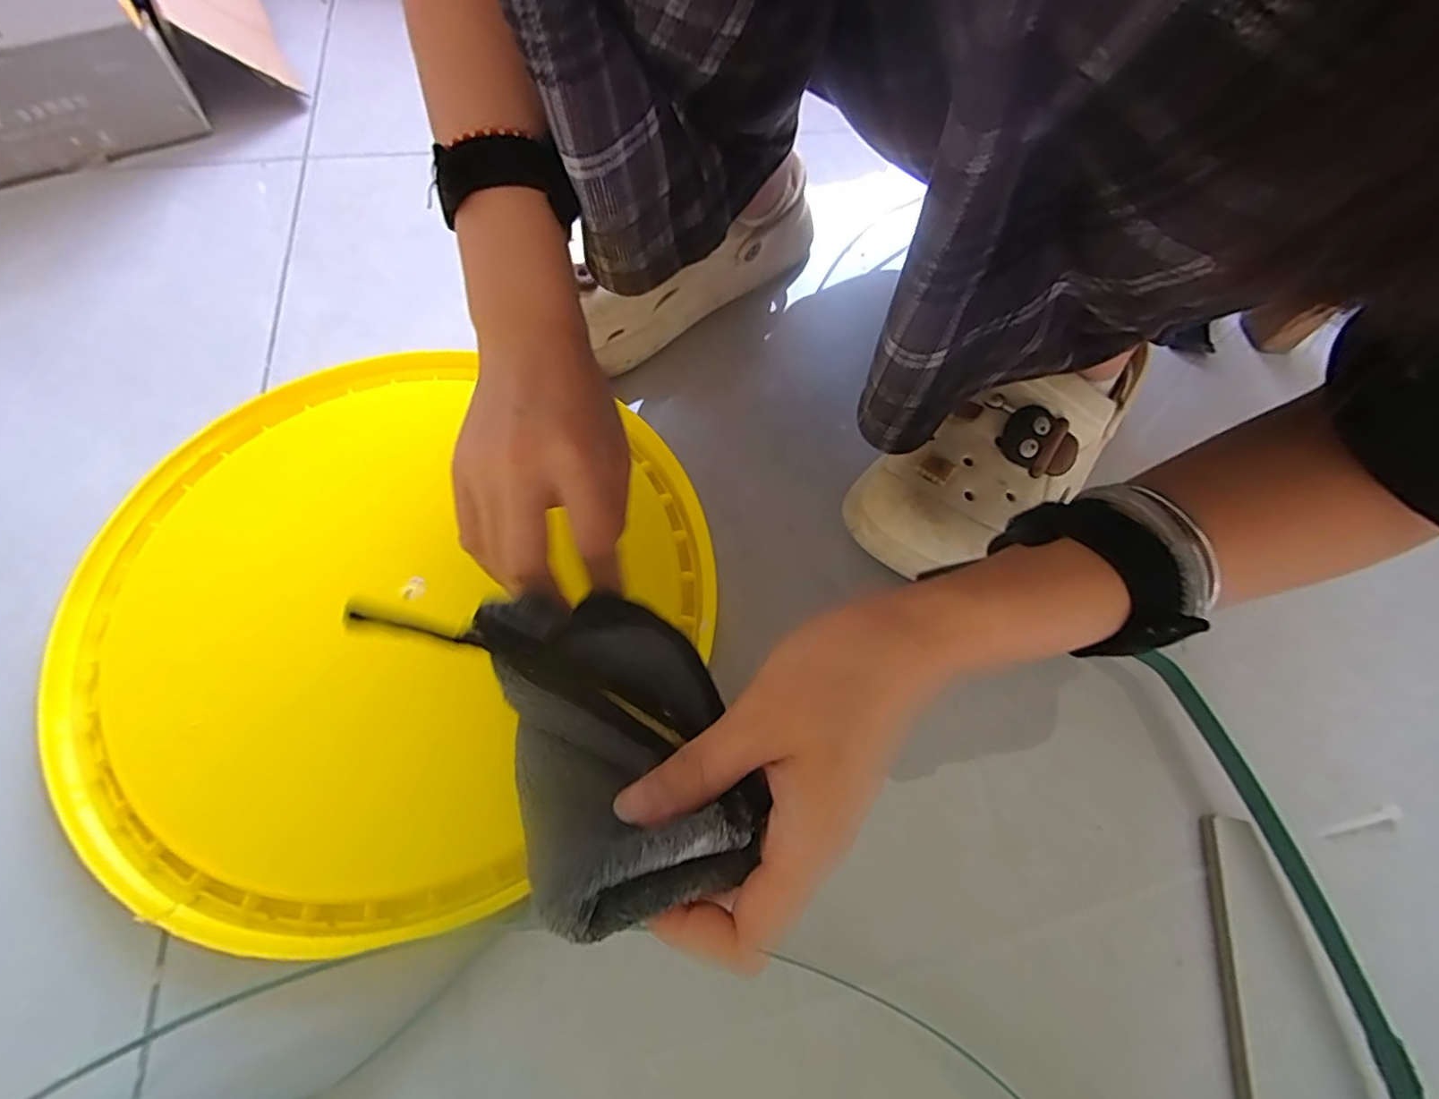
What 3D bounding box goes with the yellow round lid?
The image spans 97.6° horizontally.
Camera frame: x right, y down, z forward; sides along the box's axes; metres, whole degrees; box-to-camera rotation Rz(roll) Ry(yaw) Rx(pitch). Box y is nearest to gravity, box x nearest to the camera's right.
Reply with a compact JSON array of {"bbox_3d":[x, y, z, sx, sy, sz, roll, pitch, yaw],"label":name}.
[{"bbox_3d":[-0.172,0.028,0.349,0.324,0.022,0.325,1,63,-3],"label":"yellow round lid"}]

